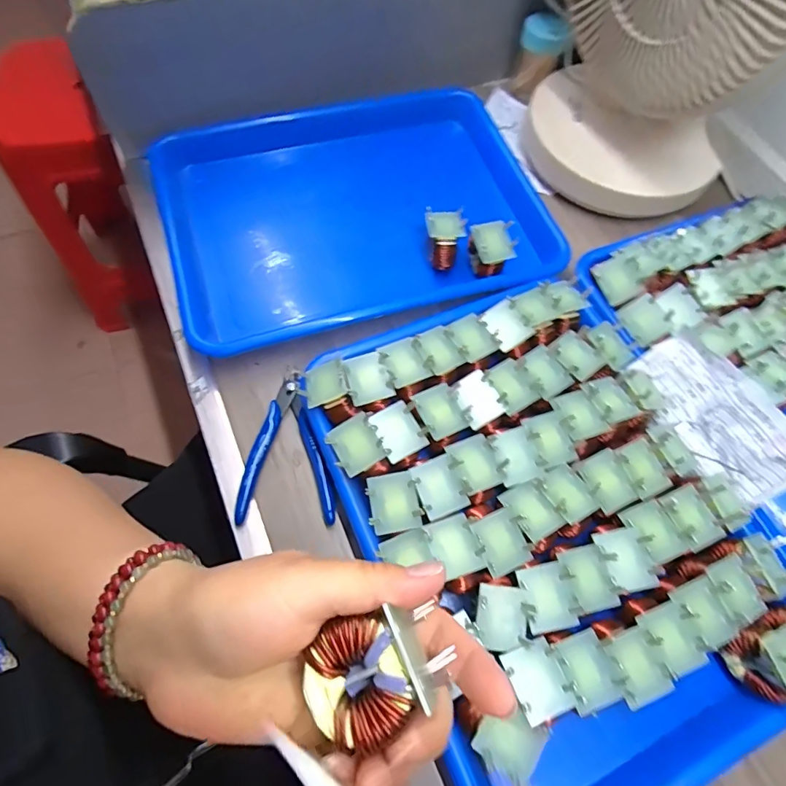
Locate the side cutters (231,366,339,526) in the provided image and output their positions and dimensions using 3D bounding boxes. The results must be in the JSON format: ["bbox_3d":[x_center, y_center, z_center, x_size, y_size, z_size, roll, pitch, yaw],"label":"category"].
[{"bbox_3d":[-0.085,0.041,0.335,0.063,0.018,0.121,-12,67,-9],"label":"side cutters"}]

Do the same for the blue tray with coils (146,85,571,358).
[{"bbox_3d":[-0.034,-0.170,0.424,0.342,0.054,0.250,-17,68,-11],"label":"blue tray with coils"}]

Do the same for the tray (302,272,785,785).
[{"bbox_3d":[0.101,0.079,0.310,0.243,0.052,0.325,-21,69,-13],"label":"tray"}]

